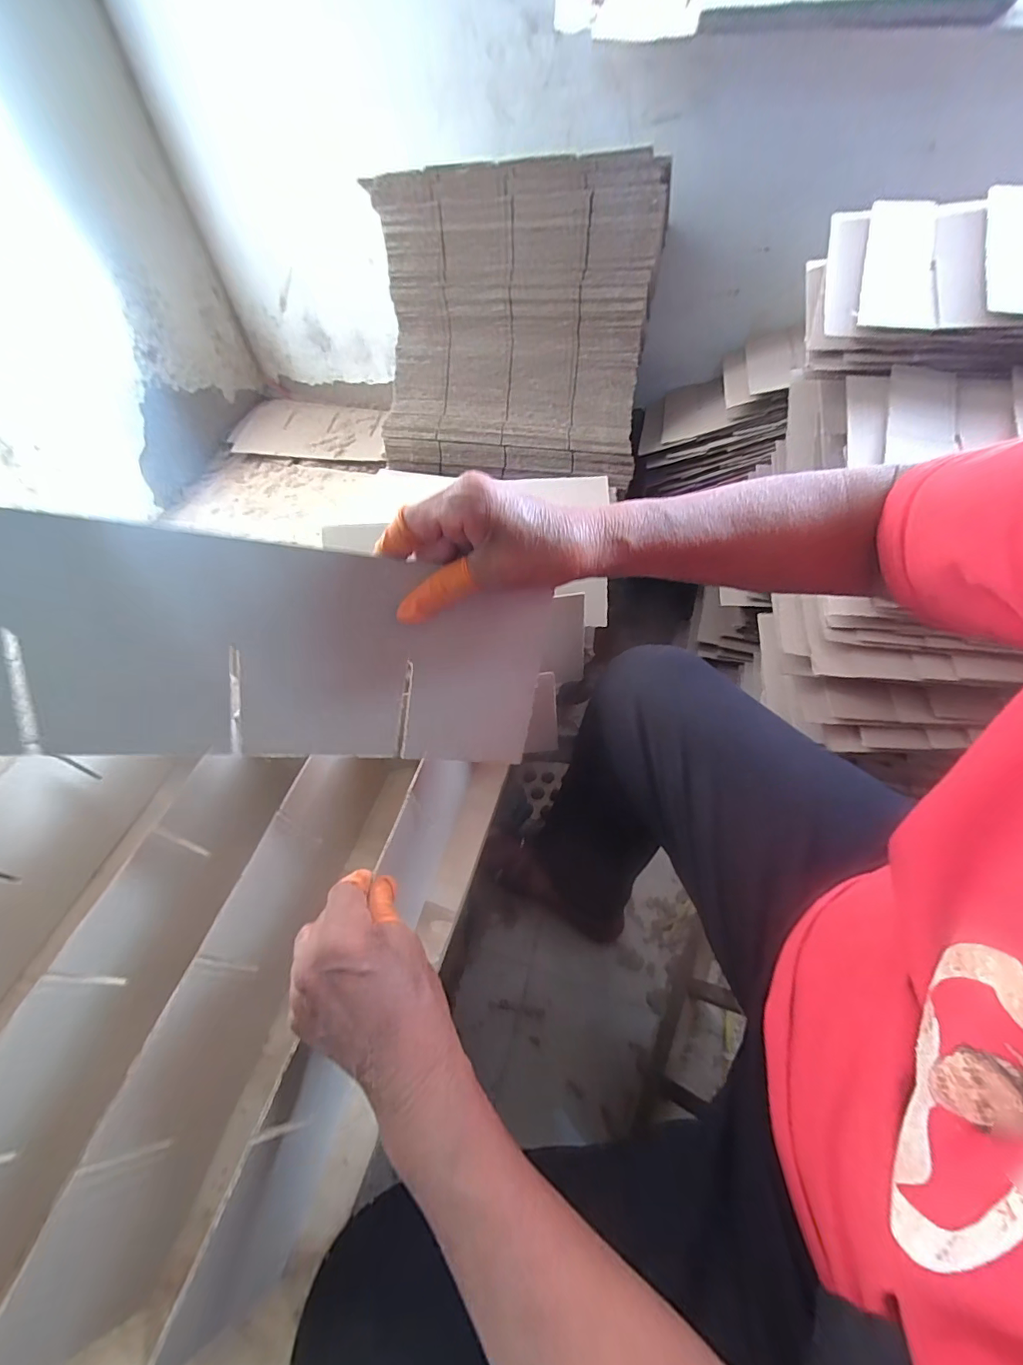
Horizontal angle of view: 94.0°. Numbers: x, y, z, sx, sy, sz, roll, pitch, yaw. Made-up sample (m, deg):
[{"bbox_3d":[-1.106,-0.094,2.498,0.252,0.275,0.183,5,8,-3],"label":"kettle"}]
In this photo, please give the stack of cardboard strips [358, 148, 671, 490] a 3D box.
[{"bbox_3d":[-0.004,-0.470,0.645,0.360,0.291,0.180,5,56,6],"label":"stack of cardboard strips"}]

